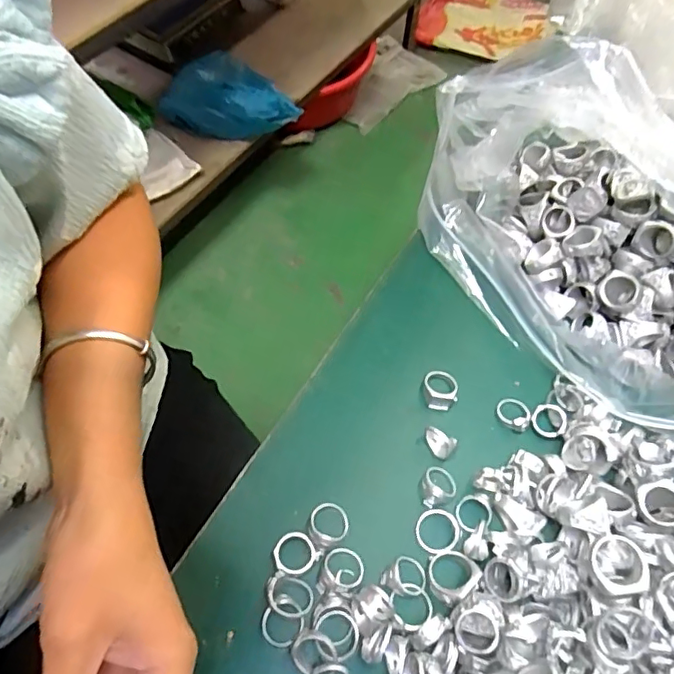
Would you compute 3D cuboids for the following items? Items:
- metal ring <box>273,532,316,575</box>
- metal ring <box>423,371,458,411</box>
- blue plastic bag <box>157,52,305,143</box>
[{"bbox_3d":[-0.023,0.119,0.306,0.023,0.007,0.022,1,60,-2],"label":"metal ring"},{"bbox_3d":[0.067,0.034,0.363,0.021,0.011,0.026,0,60,-2],"label":"metal ring"},{"bbox_3d":[-0.215,-0.512,1.187,0.267,0.093,0.177,23,61,11],"label":"blue plastic bag"}]

